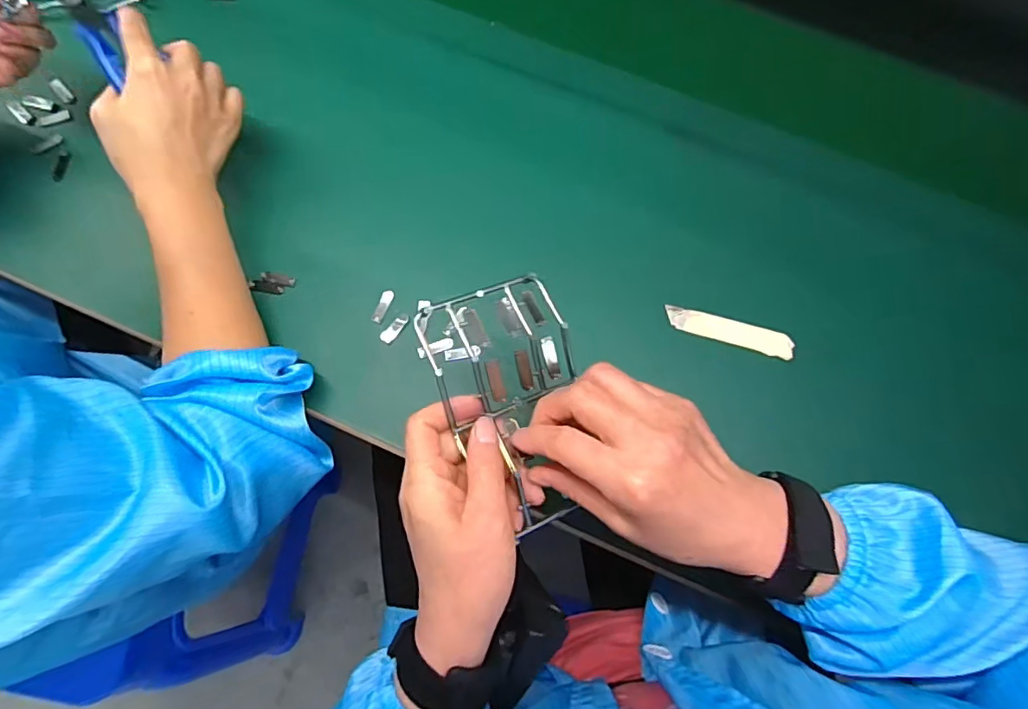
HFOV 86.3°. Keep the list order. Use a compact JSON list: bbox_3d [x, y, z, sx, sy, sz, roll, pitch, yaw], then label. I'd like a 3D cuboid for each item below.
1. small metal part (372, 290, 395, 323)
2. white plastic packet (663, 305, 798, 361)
[{"bbox_3d":[-0.105,-0.039,0.438,0.009,0.004,0.029,23,76,5],"label":"small metal part"},{"bbox_3d":[0.173,-0.019,0.439,0.101,0.007,0.020,16,76,3],"label":"white plastic packet"}]

